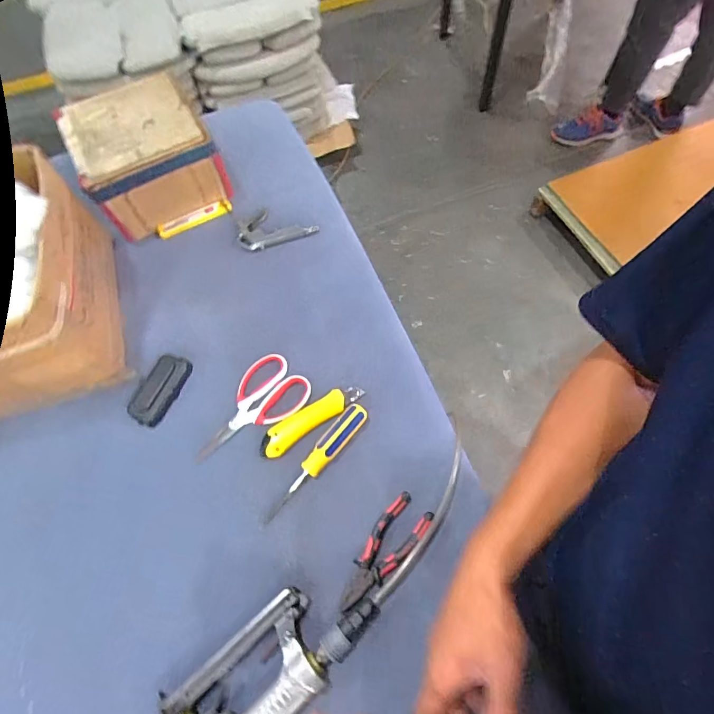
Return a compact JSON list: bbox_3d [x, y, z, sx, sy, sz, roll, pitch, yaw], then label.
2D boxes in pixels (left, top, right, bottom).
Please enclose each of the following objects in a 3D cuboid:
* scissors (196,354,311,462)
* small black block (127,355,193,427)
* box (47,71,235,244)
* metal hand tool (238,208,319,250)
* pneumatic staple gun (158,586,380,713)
[{"bbox_3d":[-0.153,0.077,0.603,0.093,0.009,0.177,40,72,18],"label":"scissors"},{"bbox_3d":[-0.290,0.047,0.627,0.051,0.018,0.106,19,66,10],"label":"small black block"},{"bbox_3d":[-0.362,-0.344,0.750,0.212,0.123,0.226,-27,67,-11],"label":"box"},{"bbox_3d":[-0.144,-0.229,0.749,0.135,0.012,0.075,-18,65,-7],"label":"metal hand tool"},{"bbox_3d":[-0.101,0.343,0.467,0.119,0.040,0.244,39,71,18],"label":"pneumatic staple gun"}]

